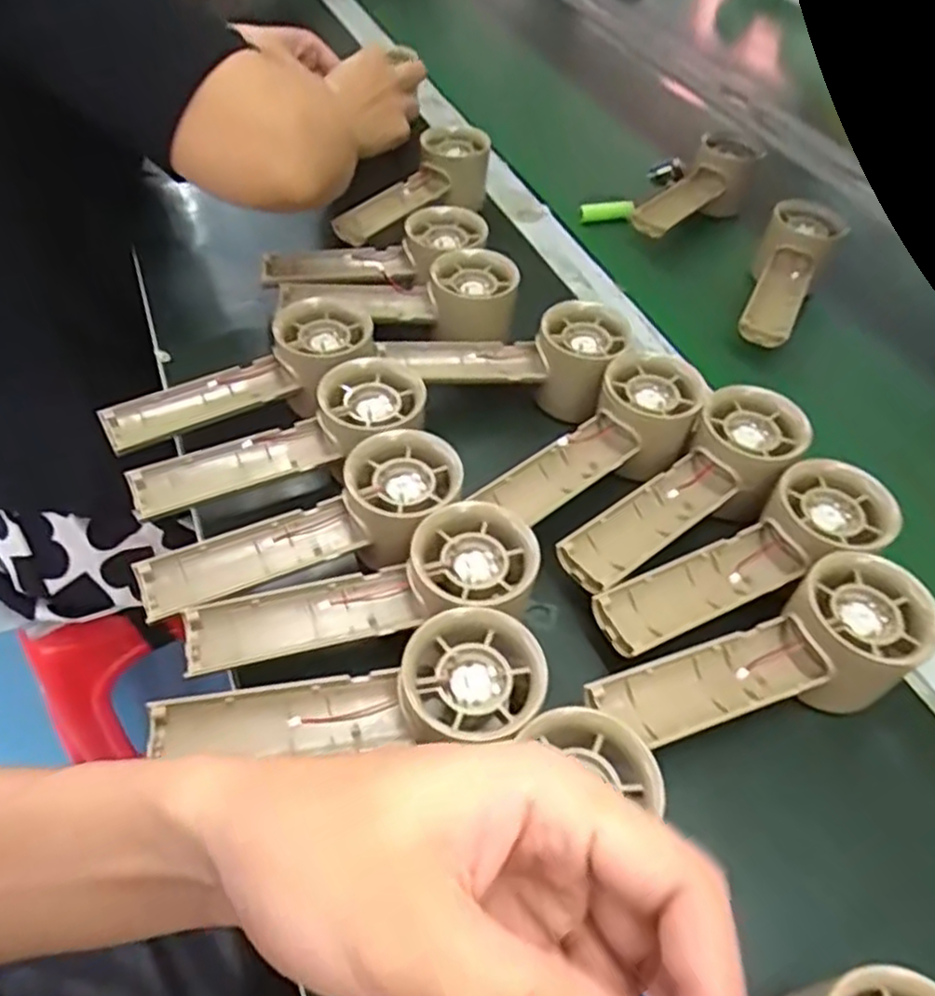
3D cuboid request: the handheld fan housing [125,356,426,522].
[{"bbox_3d":[-0.097,-0.027,0.379,0.160,0.030,0.058,-26,56,-8],"label":"handheld fan housing"}]

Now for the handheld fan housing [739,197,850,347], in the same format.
[{"bbox_3d":[0.238,-0.175,0.532,0.053,0.039,0.154,28,53,17],"label":"handheld fan housing"}]

